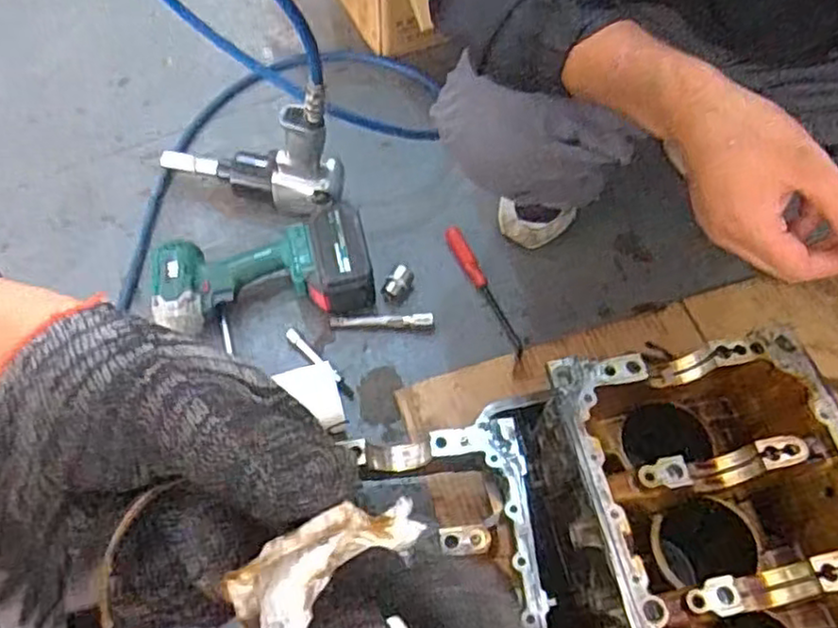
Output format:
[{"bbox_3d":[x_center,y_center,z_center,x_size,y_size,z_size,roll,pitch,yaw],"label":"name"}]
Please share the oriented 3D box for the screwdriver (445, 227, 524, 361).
[{"bbox_3d":[0.084,-0.029,0.876,0.024,0.019,0.202,-21,63,-12],"label":"screwdriver"}]

